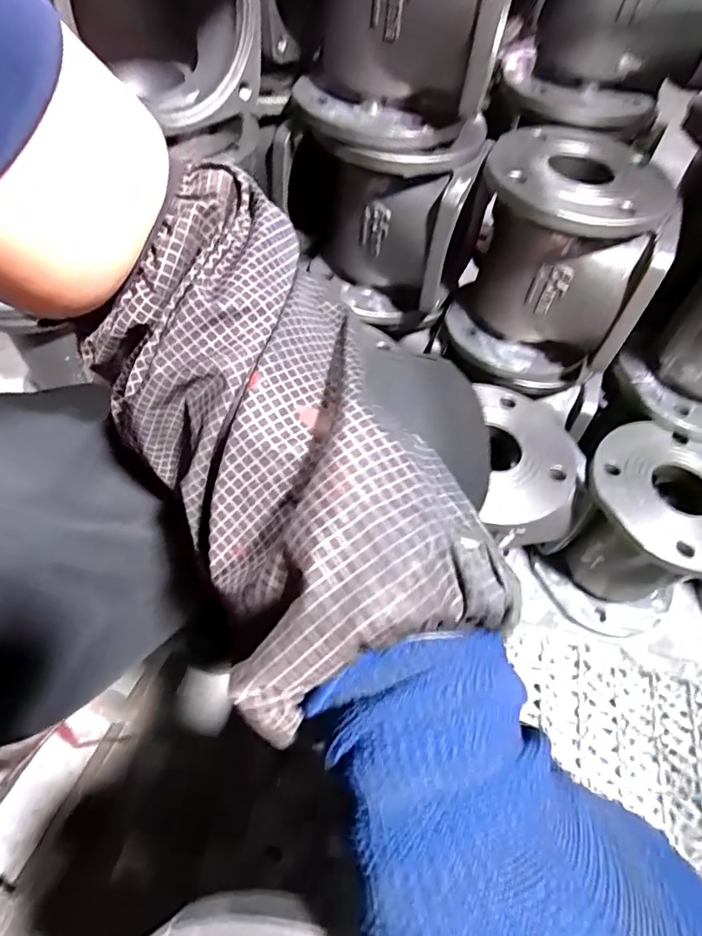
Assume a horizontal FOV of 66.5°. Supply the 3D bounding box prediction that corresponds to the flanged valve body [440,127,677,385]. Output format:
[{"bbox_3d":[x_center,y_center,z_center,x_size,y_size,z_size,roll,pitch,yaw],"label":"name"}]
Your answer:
[{"bbox_3d":[0.204,-0.206,0.566,0.157,0.208,0.148,6,54,0],"label":"flanged valve body"}]

